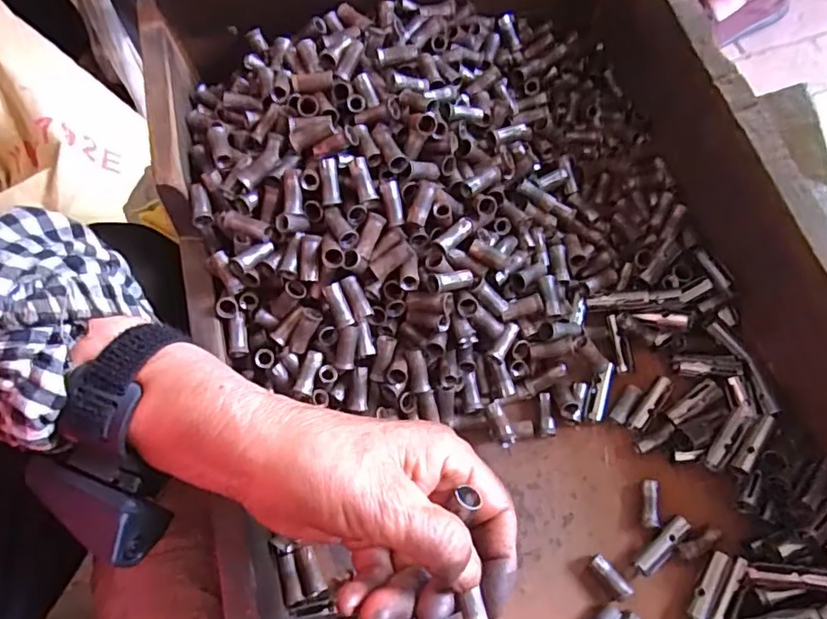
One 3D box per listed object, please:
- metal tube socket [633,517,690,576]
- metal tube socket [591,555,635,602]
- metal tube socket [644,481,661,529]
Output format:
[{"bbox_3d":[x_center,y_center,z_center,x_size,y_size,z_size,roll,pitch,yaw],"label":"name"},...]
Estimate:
[{"bbox_3d":[0.135,0.128,0.317,0.037,0.009,0.010,-40,70,-14],"label":"metal tube socket"},{"bbox_3d":[0.106,0.144,0.313,0.009,0.009,0.026,-40,69,-14],"label":"metal tube socket"},{"bbox_3d":[0.132,0.108,0.325,0.008,0.006,0.025,4,66,5],"label":"metal tube socket"}]

